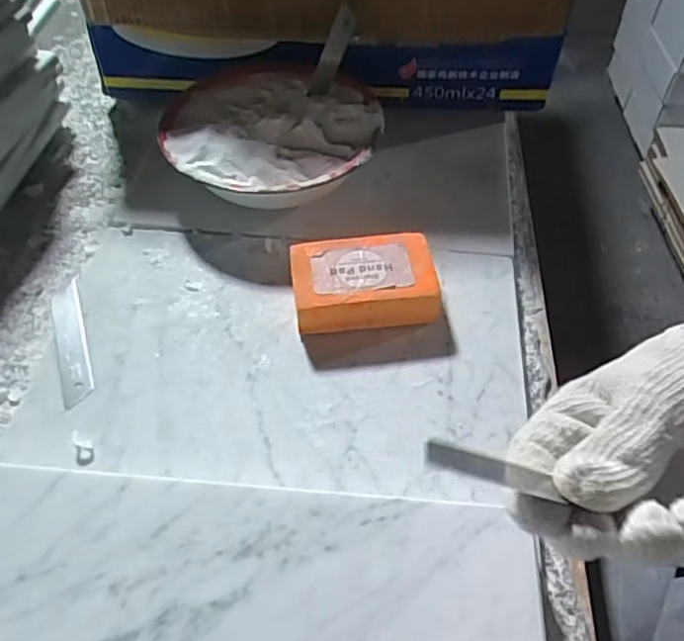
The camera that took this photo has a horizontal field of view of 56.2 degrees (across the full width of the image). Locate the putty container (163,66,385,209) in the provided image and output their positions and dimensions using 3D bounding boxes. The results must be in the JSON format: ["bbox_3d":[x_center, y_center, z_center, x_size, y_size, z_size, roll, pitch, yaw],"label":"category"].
[{"bbox_3d":[-0.059,-0.146,0.509,0.172,0.050,0.160,4,52,4],"label":"putty container"}]

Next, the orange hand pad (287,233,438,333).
[{"bbox_3d":[0.014,-0.025,0.428,0.091,0.031,0.057,-6,52,-4],"label":"orange hand pad"}]

